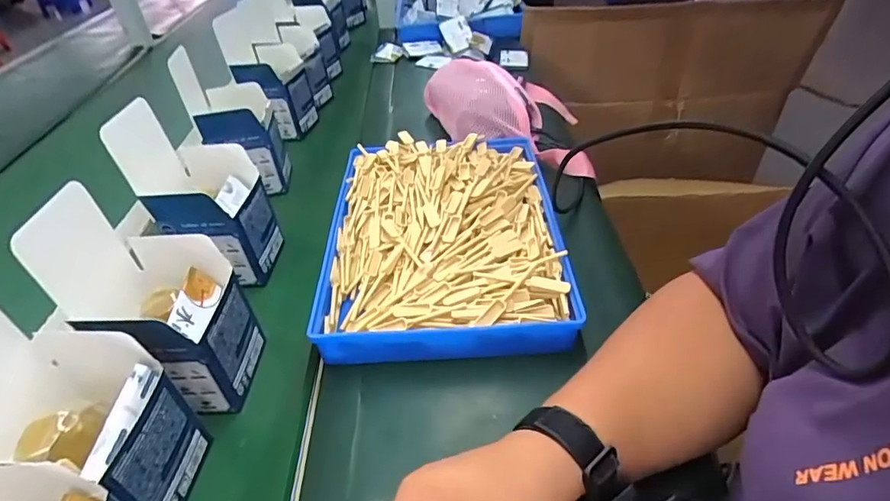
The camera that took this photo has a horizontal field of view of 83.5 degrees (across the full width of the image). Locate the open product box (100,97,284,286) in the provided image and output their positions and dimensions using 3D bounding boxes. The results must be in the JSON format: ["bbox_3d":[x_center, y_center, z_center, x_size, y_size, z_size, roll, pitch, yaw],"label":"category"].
[{"bbox_3d":[-0.238,-0.054,0.500,0.091,0.179,0.095,1,43,8],"label":"open product box"}]

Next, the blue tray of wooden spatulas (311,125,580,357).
[{"bbox_3d":[-0.003,-0.022,0.532,0.229,0.052,0.309,-4,43,3],"label":"blue tray of wooden spatulas"}]

